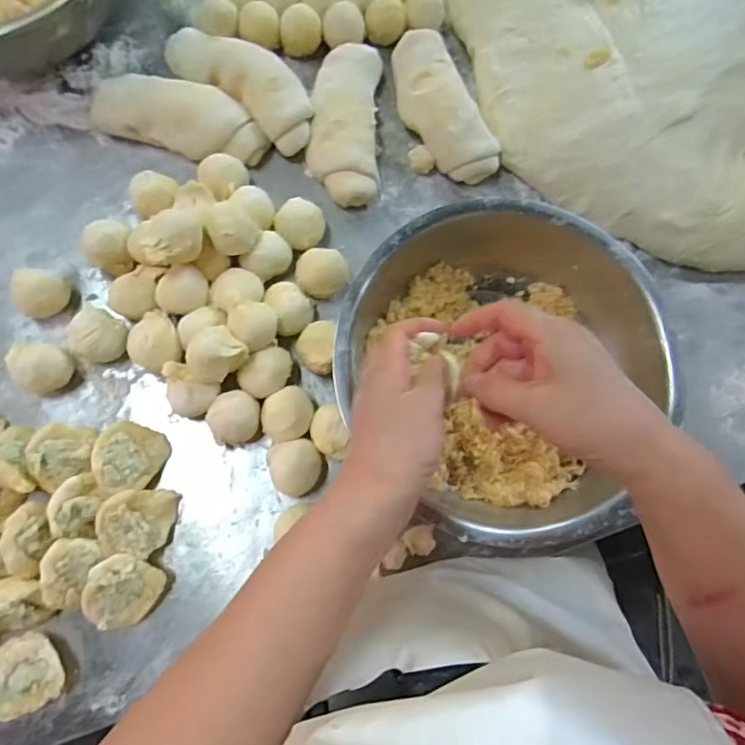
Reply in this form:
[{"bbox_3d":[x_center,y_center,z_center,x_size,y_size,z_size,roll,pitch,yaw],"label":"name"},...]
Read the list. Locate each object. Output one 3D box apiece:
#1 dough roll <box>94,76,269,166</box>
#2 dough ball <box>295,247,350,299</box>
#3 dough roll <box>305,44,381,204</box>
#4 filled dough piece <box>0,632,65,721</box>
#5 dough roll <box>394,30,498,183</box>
[{"bbox_3d":[-0.184,-0.247,0.494,0.157,0.042,0.059,15,78,-1],"label":"dough roll"},{"bbox_3d":[-0.047,-0.090,0.488,0.048,0.040,0.041,-7,79,-6],"label":"dough ball"},{"bbox_3d":[-0.027,-0.249,0.511,0.067,0.056,0.158,2,78,-4],"label":"dough roll"},{"bbox_3d":[-0.270,0.234,0.400,0.058,0.021,0.054,1,78,-4],"label":"filled dough piece"},{"bbox_3d":[0.068,-0.269,0.520,0.064,0.050,0.160,-26,81,-9],"label":"dough roll"}]

